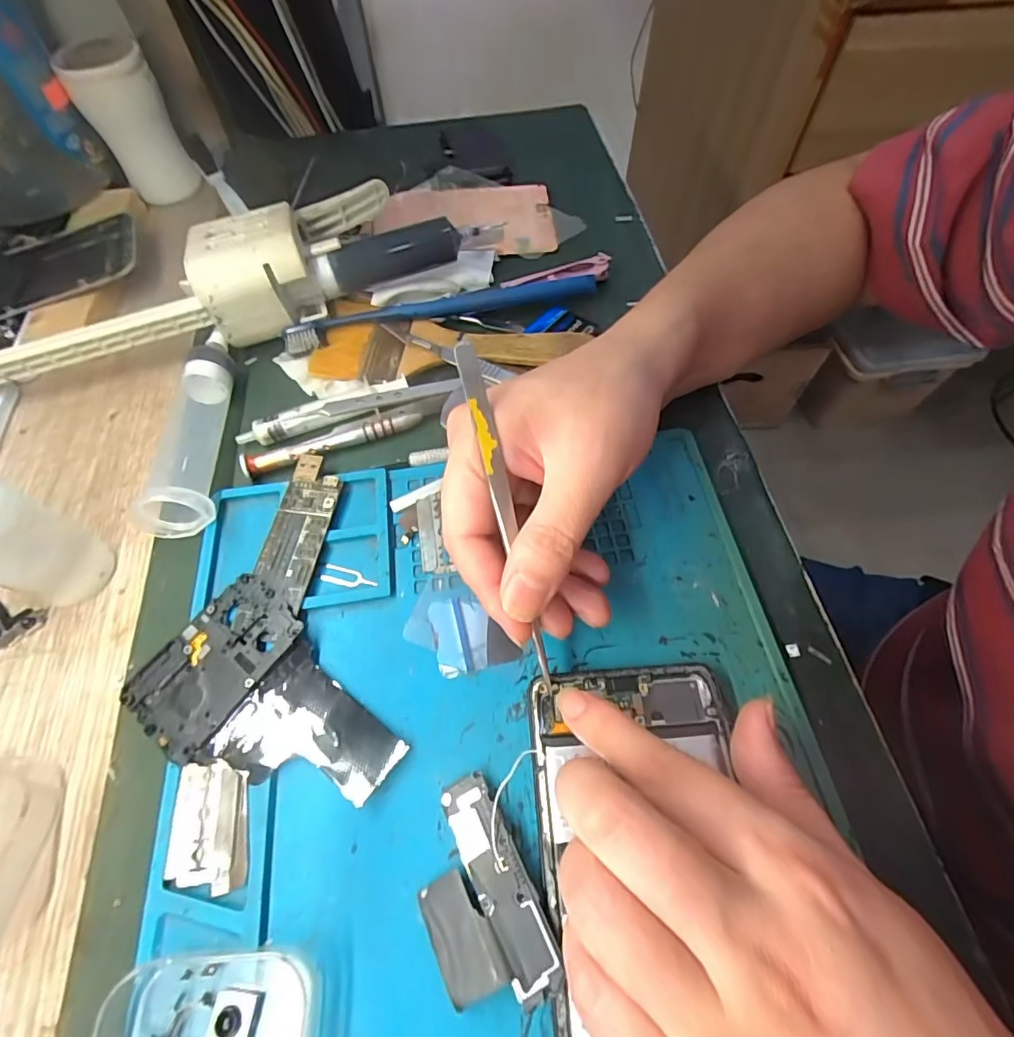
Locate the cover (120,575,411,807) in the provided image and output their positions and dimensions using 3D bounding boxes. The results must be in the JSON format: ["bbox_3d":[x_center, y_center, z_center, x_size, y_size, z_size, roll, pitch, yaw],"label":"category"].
[{"bbox_3d":[-0.096,0.077,0.202,0.107,0.009,0.066,34,68,19],"label":"cover"}]

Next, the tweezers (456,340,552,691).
[{"bbox_3d":[0.001,0.003,0.187,0.007,0.004,0.135,-15,103,-6],"label":"tweezers"}]

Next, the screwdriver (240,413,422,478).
[{"bbox_3d":[-0.091,-0.041,0.263,0.092,0.006,0.009,-20,62,-8],"label":"screwdriver"}]

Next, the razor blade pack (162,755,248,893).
[{"bbox_3d":[-0.109,0.111,0.184,0.026,0.004,0.041,-7,61,-1],"label":"razor blade pack"}]

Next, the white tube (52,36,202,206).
[{"bbox_3d":[-0.260,-0.277,0.357,0.053,0.079,0.055,-29,64,-13],"label":"white tube"}]

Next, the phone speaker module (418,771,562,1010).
[{"bbox_3d":[-0.011,0.126,0.171,0.037,0.011,0.064,-25,63,-11],"label":"phone speaker module"}]

